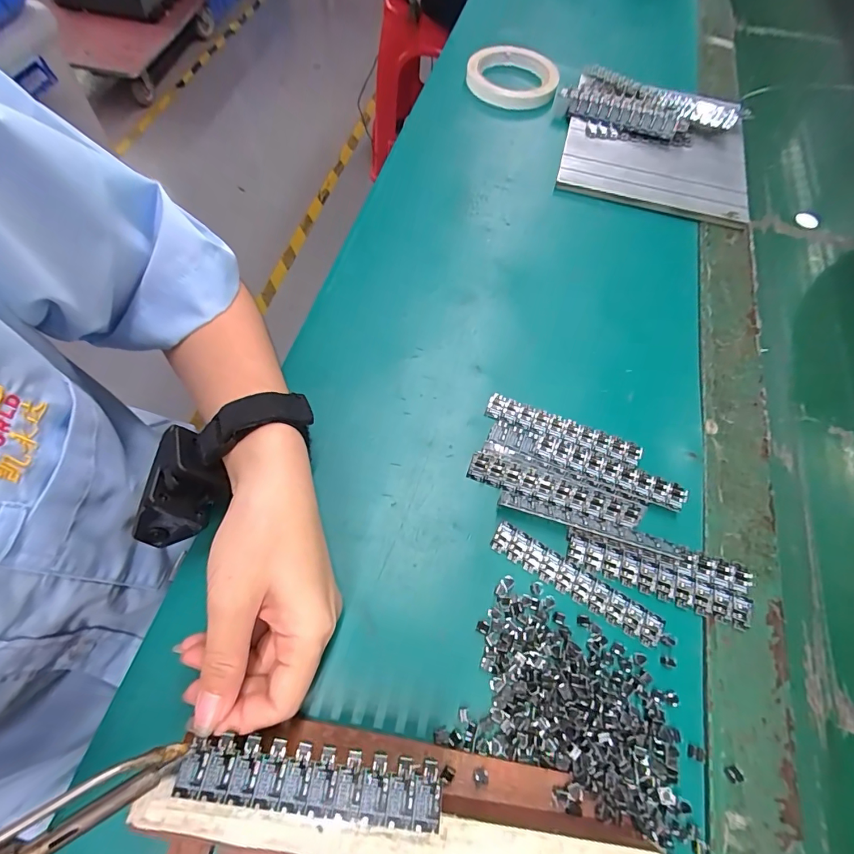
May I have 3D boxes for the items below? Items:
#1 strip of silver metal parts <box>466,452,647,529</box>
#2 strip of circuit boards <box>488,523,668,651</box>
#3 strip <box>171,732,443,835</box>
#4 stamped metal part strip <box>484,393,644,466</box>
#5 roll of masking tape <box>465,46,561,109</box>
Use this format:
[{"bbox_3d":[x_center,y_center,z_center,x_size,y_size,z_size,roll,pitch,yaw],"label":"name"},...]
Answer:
[{"bbox_3d":[0.082,0.041,0.275,0.110,0.010,0.015,18,64,5],"label":"strip of silver metal parts"},{"bbox_3d":[0.089,0.093,0.256,0.107,0.004,0.020,31,66,11],"label":"strip of circuit boards"},{"bbox_3d":[-0.048,0.149,0.179,0.107,0.004,0.024,7,64,0],"label":"strip"},{"bbox_3d":[0.095,0.002,0.298,0.108,0.004,0.020,20,64,6],"label":"stamped metal part strip"},{"bbox_3d":[0.096,-0.394,0.479,0.098,0.020,0.098,1,64,-3],"label":"roll of masking tape"}]

